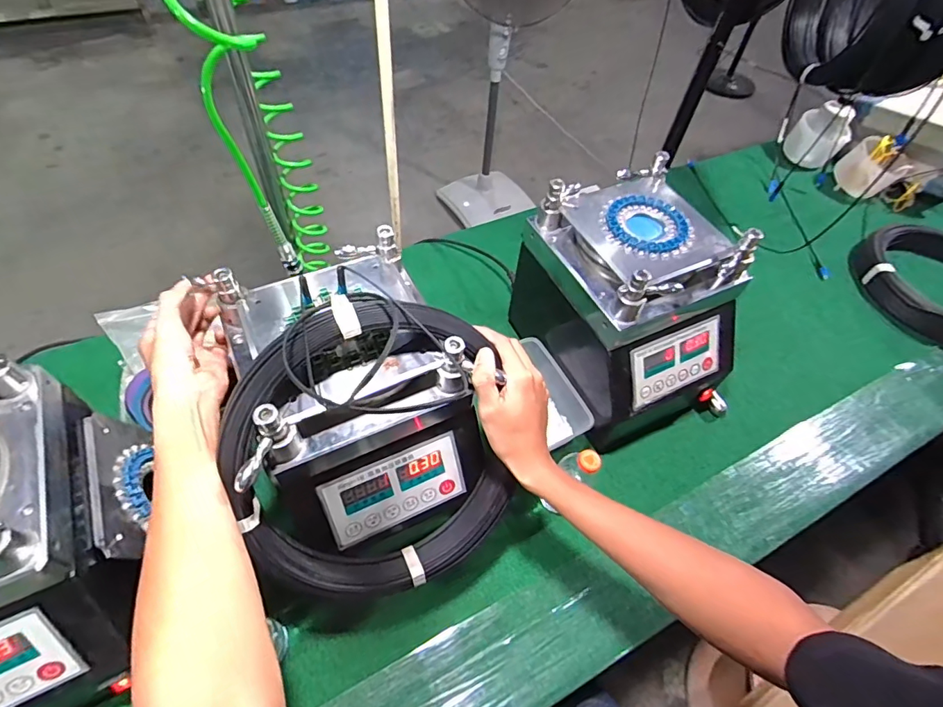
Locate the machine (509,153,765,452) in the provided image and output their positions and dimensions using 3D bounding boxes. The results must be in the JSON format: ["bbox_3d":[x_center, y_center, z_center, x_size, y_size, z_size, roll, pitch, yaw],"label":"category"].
[{"bbox_3d":[0.232,-0.059,0.703,0.223,0.278,0.300,-22,60,-20],"label":"machine"}]

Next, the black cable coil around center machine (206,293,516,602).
[{"bbox_3d":[-0.097,0.091,0.471,0.250,0.313,0.043,-19,19,-18],"label":"black cable coil around center machine"}]

